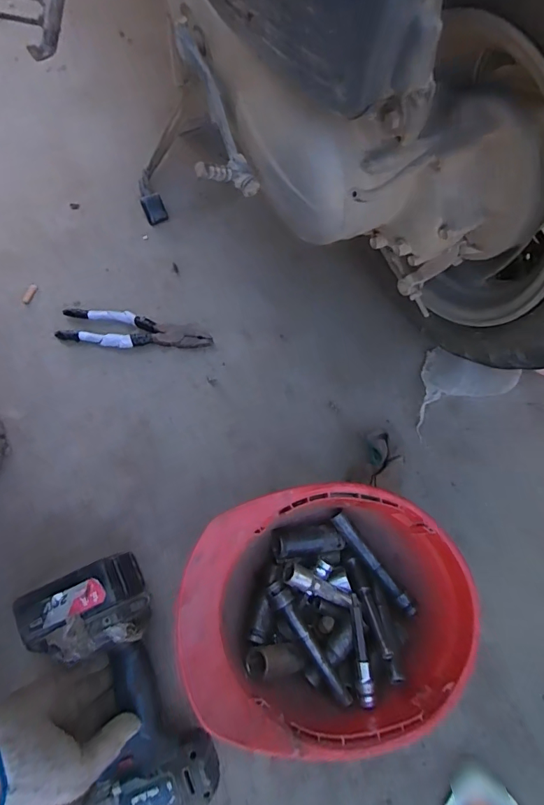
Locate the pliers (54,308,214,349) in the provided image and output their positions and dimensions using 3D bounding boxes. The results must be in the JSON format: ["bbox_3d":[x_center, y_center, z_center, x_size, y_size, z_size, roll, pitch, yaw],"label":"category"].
[{"bbox_3d":[-0.185,-0.096,0.617,0.201,0.017,0.052,6,74,0],"label":"pliers"}]

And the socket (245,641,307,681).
[{"bbox_3d":[0.006,0.248,0.433,0.065,0.031,0.027,14,69,-37],"label":"socket"}]

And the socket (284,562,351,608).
[{"bbox_3d":[0.047,0.188,0.461,0.075,0.021,0.021,31,74,-14],"label":"socket"}]

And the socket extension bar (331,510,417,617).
[{"bbox_3d":[0.108,0.171,0.480,0.015,0.016,0.127,-36,78,-14],"label":"socket extension bar"}]

